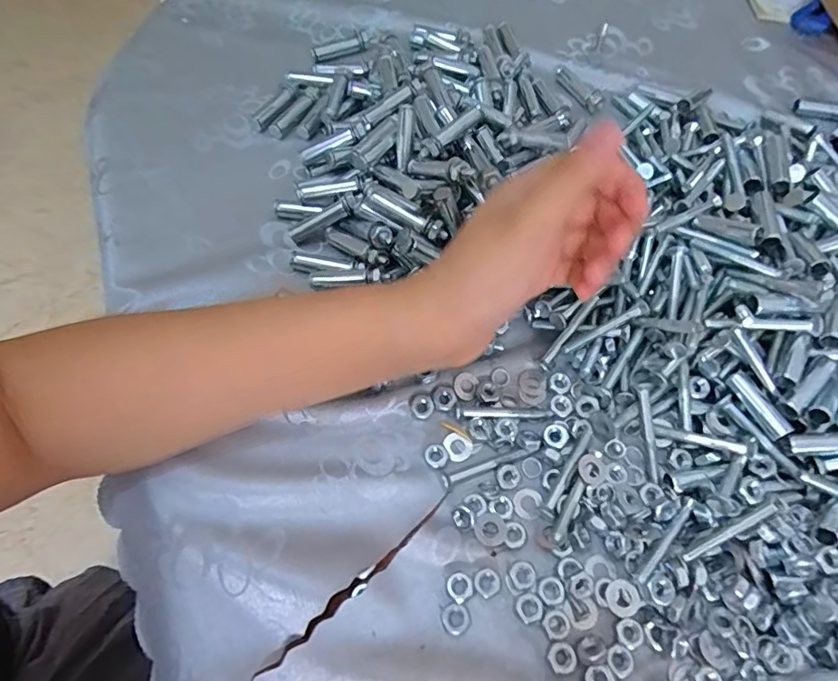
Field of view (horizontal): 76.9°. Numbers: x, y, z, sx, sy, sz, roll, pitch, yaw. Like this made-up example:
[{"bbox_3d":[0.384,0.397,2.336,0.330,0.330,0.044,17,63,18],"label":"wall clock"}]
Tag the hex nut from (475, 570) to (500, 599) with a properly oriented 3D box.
[{"bbox_3d":[0.034,0.120,0.263,0.012,0.004,0.012,-23,66,-13],"label":"hex nut"}]

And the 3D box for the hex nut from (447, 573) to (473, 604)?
[{"bbox_3d":[0.020,0.122,0.261,0.012,0.004,0.013,38,67,16],"label":"hex nut"}]

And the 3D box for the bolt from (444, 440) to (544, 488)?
[{"bbox_3d":[0.041,0.068,0.290,0.058,0.005,0.007,-17,64,-11],"label":"bolt"}]

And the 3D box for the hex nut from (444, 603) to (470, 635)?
[{"bbox_3d":[0.018,0.134,0.254,0.013,0.004,0.013,-35,69,-18],"label":"hex nut"}]

